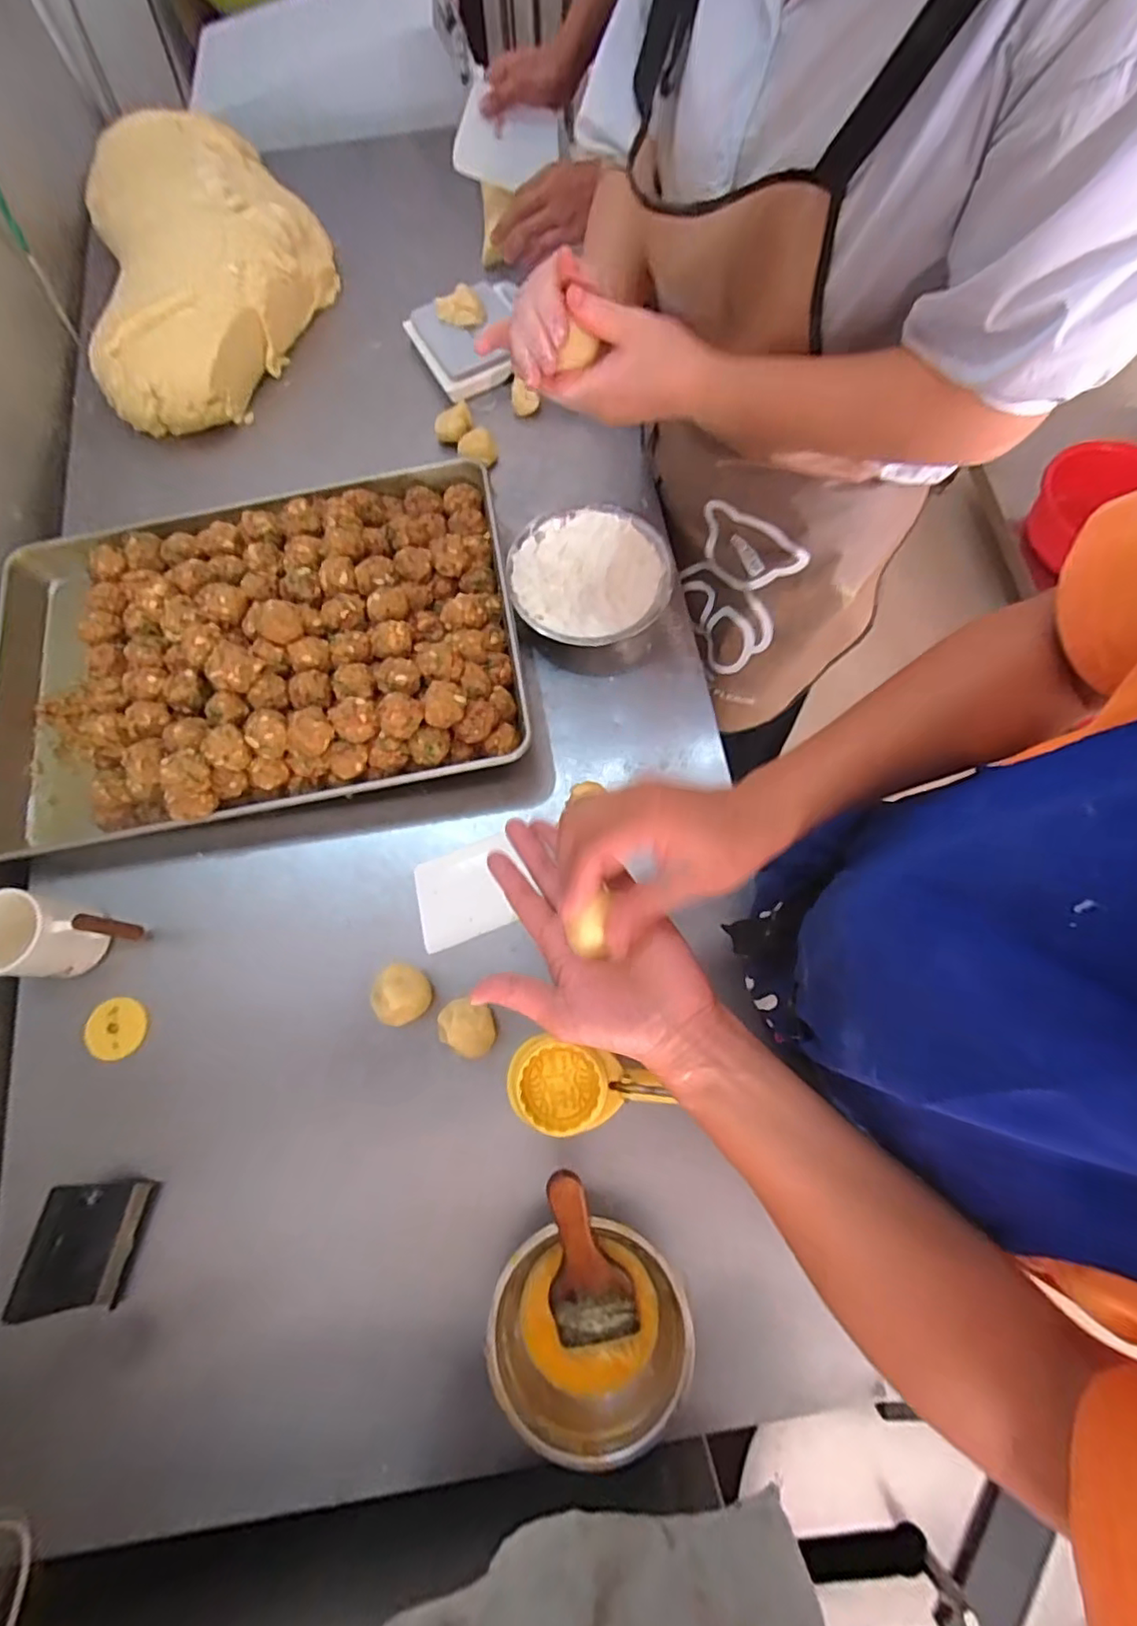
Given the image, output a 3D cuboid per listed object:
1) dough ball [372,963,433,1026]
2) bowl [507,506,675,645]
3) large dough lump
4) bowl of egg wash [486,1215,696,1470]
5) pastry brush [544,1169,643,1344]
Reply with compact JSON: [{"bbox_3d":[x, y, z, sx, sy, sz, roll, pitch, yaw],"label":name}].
[{"bbox_3d":[-0.166,0.181,0.609,0.052,0.050,0.058,25,76,9],"label":"dough ball"},{"bbox_3d":[0.026,-0.276,0.743,0.184,0.058,0.176,0,73,1],"label":"bowl"},{"bbox_3d":[-0.505,-0.762,0.862,0.315,0.127,0.441,-10,73,-1],"label":"large dough lump"},{"bbox_3d":[0.019,0.439,0.530,0.163,0.062,0.162,0,73,1],"label":"bowl of egg wash"},{"bbox_3d":[0.012,0.381,0.527,0.069,0.012,0.153,-13,93,-2],"label":"pastry brush"}]

